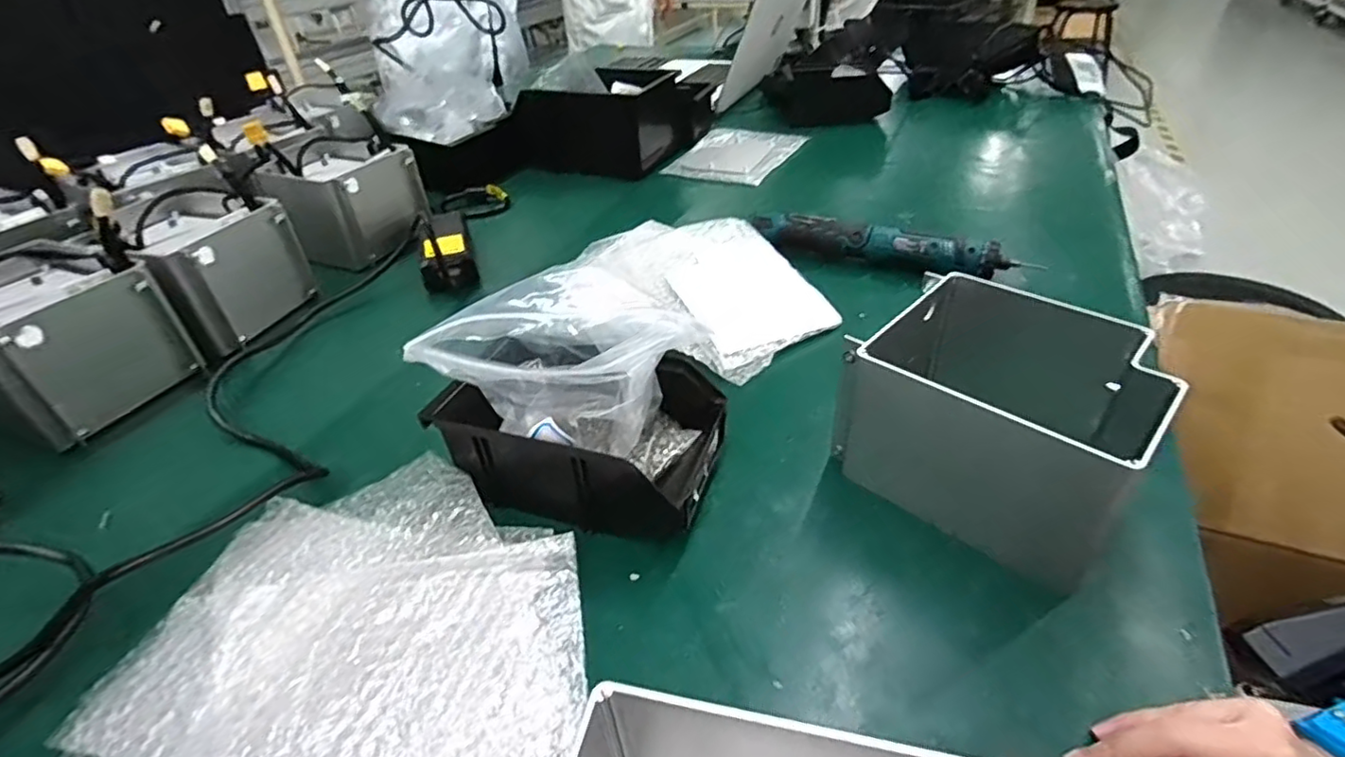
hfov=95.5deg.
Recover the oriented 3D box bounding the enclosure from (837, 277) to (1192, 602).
[{"bbox_3d":[0.204,0.015,0.382,0.130,0.113,0.157,-33,46,-32],"label":"enclosure"}]

